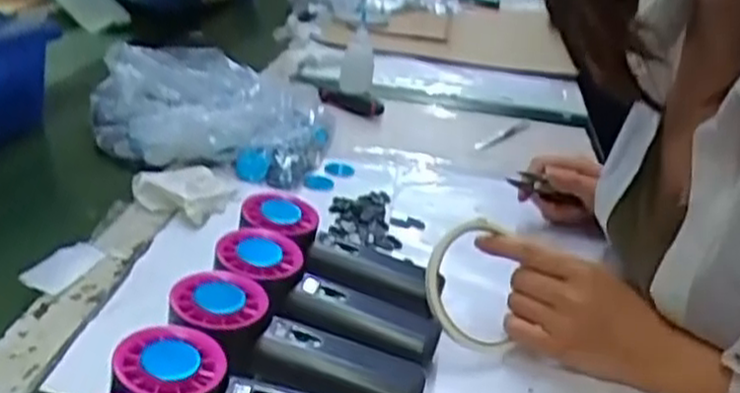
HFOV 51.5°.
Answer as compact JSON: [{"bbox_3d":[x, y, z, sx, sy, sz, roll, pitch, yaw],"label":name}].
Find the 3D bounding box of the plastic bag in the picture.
[{"bbox_3d":[-0.166,-0.089,0.774,0.240,0.084,0.158,6,25,-3],"label":"plastic bag"}]

